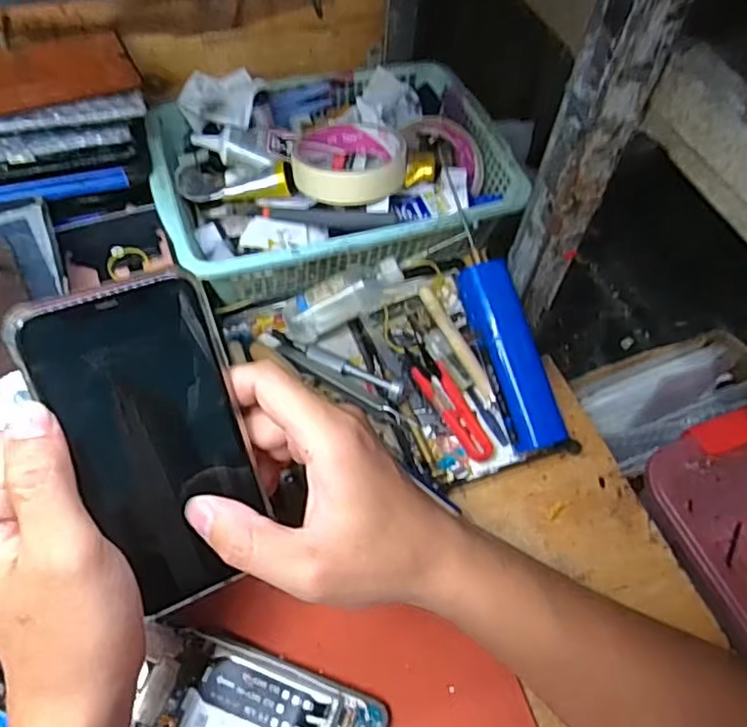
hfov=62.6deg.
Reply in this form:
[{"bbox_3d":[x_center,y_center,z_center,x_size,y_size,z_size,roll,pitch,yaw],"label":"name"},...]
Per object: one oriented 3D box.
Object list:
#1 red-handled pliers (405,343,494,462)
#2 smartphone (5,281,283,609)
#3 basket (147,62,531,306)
[{"bbox_3d":[0.053,0.026,0.446,0.023,0.007,0.100,-23,62,-17],"label":"red-handled pliers"},{"bbox_3d":[-0.093,0.037,0.273,0.073,0.146,0.005,-22,18,-24],"label":"smartphone"},{"bbox_3d":[-0.031,-0.149,0.494,0.269,0.070,0.194,-13,60,-12],"label":"basket"}]

